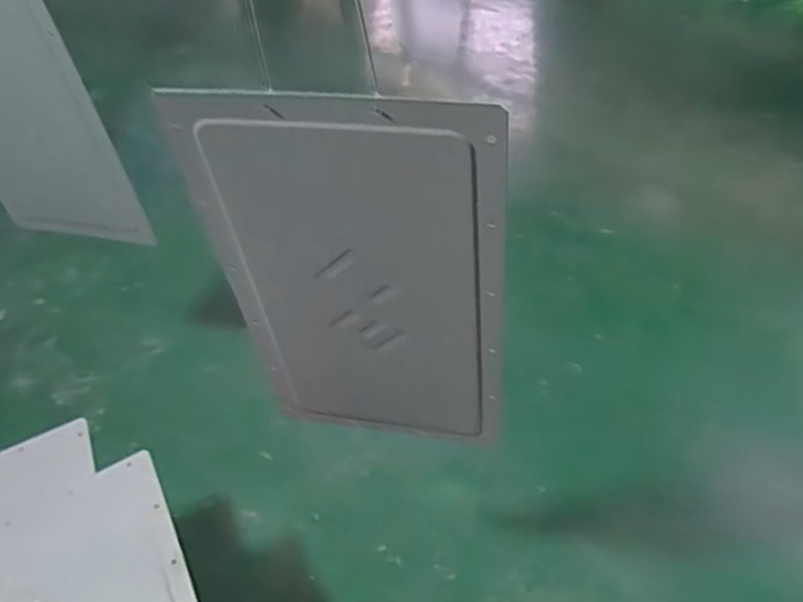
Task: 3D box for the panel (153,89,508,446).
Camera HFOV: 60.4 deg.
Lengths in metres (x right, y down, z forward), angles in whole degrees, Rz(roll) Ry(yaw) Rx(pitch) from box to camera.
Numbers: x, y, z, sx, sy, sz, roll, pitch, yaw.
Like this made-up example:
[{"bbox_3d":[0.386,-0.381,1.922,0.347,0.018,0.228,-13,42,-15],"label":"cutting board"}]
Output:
[{"bbox_3d":[-0.044,-0.001,0.767,0.302,0.498,0.026,6,49,12],"label":"panel"}]

